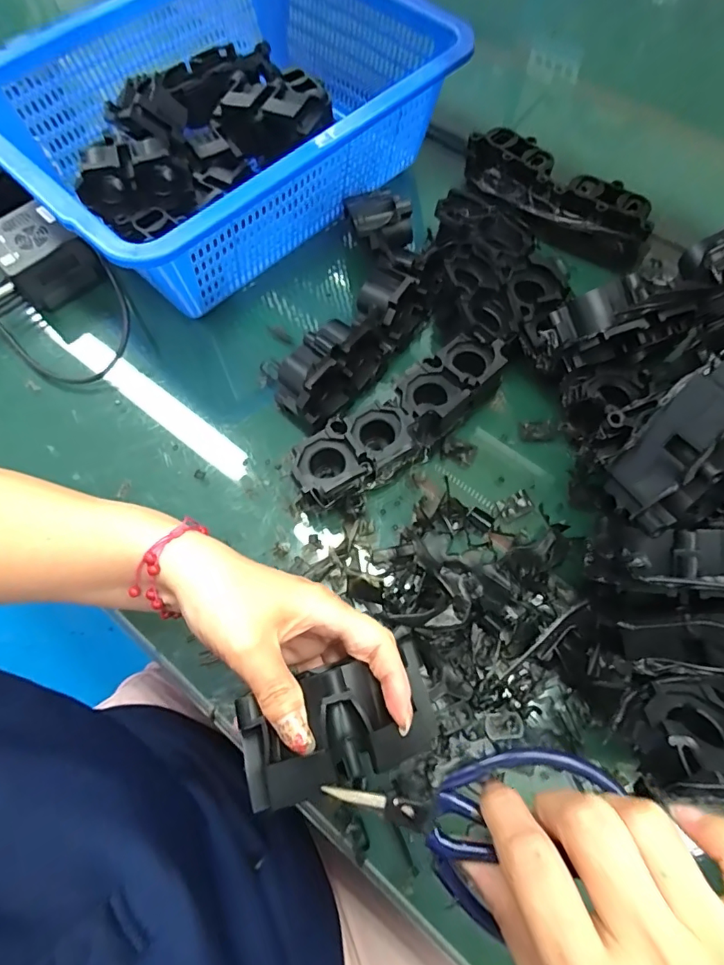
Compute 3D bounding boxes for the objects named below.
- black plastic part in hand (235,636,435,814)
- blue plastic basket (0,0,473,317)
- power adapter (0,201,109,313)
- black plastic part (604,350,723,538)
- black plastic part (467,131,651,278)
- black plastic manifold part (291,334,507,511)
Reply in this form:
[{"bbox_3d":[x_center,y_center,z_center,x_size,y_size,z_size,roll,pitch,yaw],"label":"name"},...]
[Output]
[{"bbox_3d":[-0.012,0.116,0.241,0.094,0.023,0.049,-17,68,-6],"label":"black plastic part in hand"},{"bbox_3d":[-0.123,-0.348,0.488,0.391,0.109,0.299,-43,73,-16],"label":"blue plastic basket"},{"bbox_3d":[-0.305,-0.214,0.479,0.076,0.051,0.078,-41,72,-15],"label":"power adapter"},{"bbox_3d":[0.194,-0.022,0.297,0.022,0.106,0.050,9,36,-35],"label":"black plastic part"},{"bbox_3d":[0.189,-0.281,0.500,0.203,0.048,0.057,39,73,16],"label":"black plastic part"},{"bbox_3d":[0.031,-0.050,0.400,0.189,0.040,0.057,-34,70,-13],"label":"black plastic manifold part"}]

